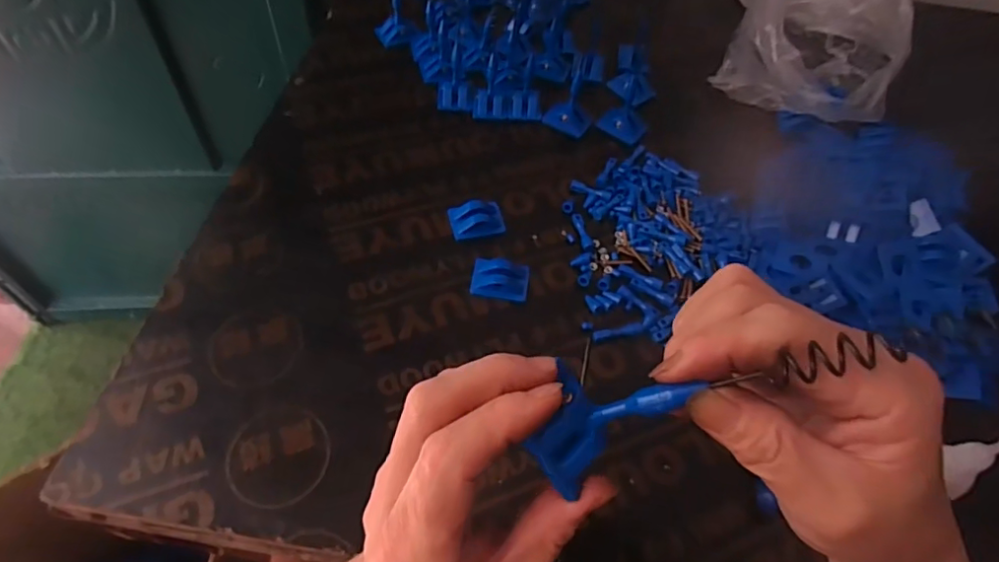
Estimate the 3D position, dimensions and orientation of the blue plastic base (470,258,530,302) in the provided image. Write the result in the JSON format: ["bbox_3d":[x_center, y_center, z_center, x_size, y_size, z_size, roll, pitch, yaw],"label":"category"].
[{"bbox_3d":[0.001,-0.002,0.440,0.044,0.010,0.037,9,55,1],"label":"blue plastic base"}]

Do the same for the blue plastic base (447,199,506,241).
[{"bbox_3d":[-0.019,-0.053,0.471,0.044,0.014,0.029,-15,58,-15],"label":"blue plastic base"}]

